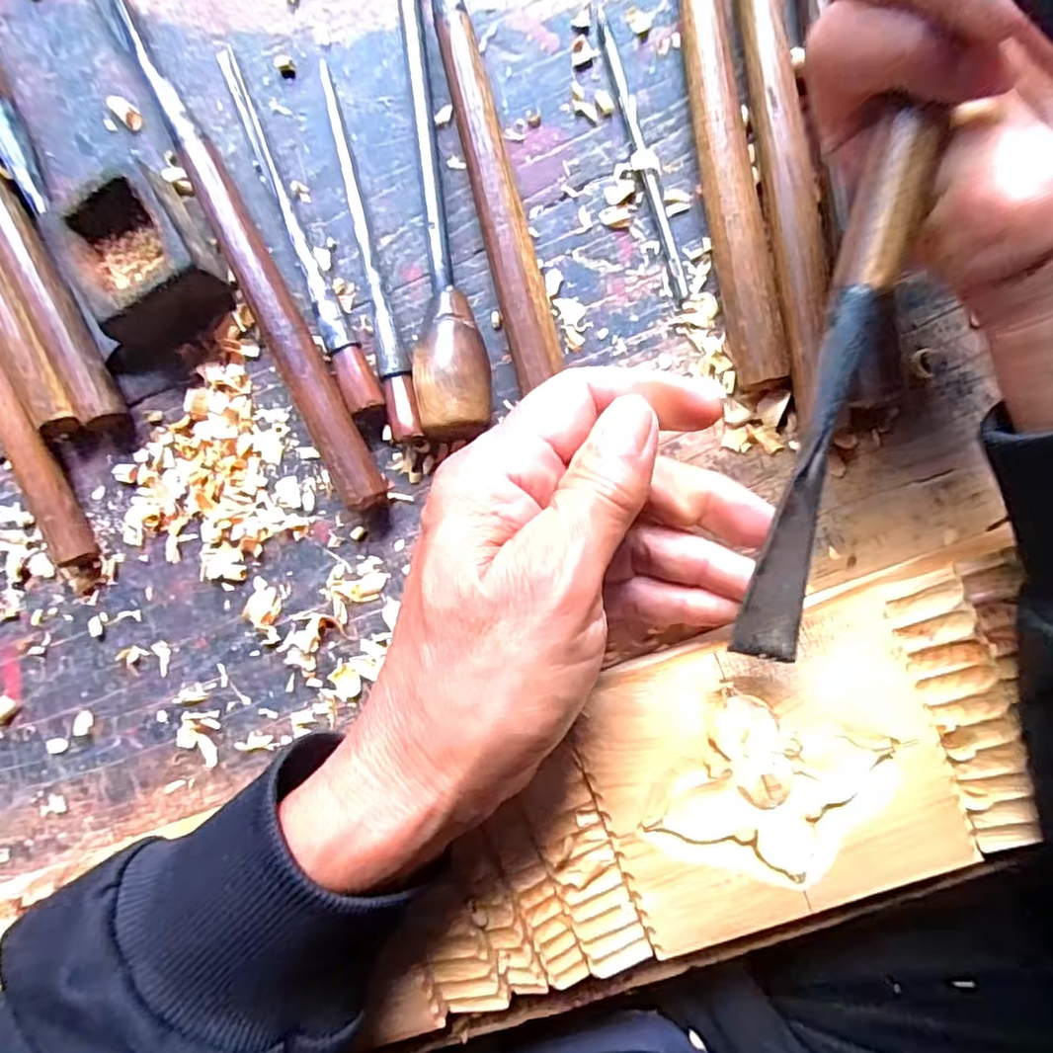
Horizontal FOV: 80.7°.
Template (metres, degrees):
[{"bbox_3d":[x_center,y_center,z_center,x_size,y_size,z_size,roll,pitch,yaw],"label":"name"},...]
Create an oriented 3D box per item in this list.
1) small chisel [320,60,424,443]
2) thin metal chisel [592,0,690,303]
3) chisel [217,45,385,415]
[{"bbox_3d":[-0.060,-0.102,0.234,0.012,0.019,0.144,-14,94,5],"label":"small chisel"},{"bbox_3d":[0.043,-0.139,0.230,0.006,0.004,0.112,-17,93,5],"label":"thin metal chisel"},{"bbox_3d":[-0.090,-0.112,0.237,0.012,0.016,0.148,-24,93,5],"label":"chisel"}]

